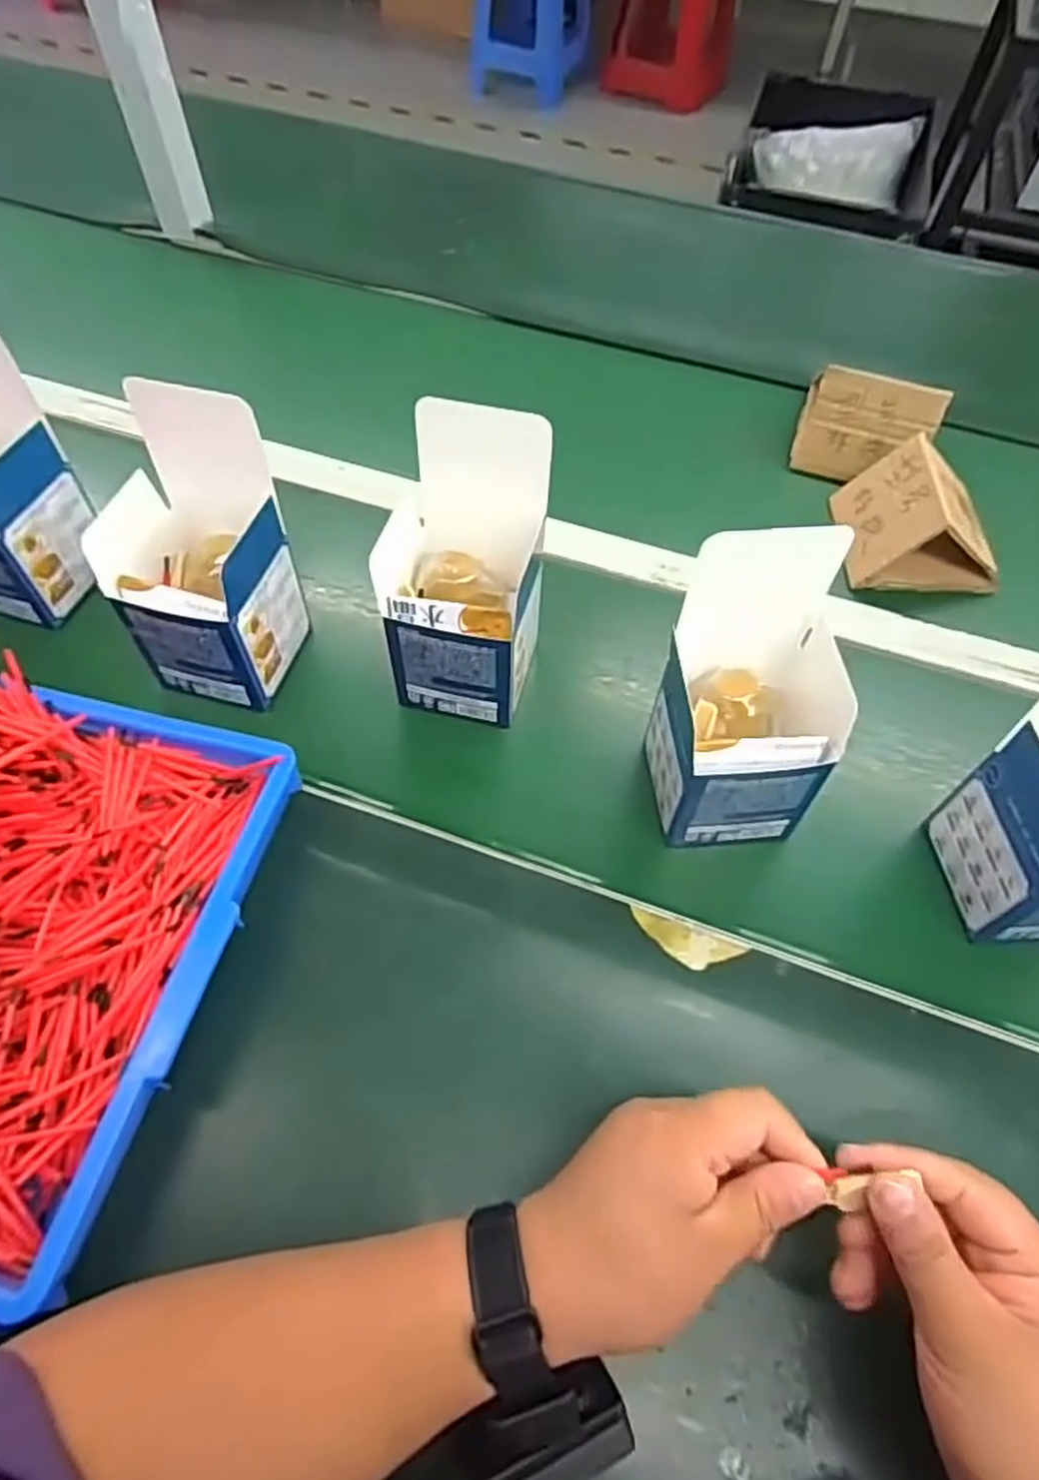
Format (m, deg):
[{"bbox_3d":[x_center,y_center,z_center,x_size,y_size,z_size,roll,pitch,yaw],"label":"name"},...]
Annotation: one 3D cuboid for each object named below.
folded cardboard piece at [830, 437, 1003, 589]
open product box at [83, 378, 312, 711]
[{"bbox_3d":[0.315,-0.177,0.613,0.104,0.072,0.100,1,58,-1],"label":"folded cardboard piece"},{"bbox_3d":[-0.204,-0.115,0.489,0.091,0.170,0.088,14,58,7],"label":"open product box"}]

